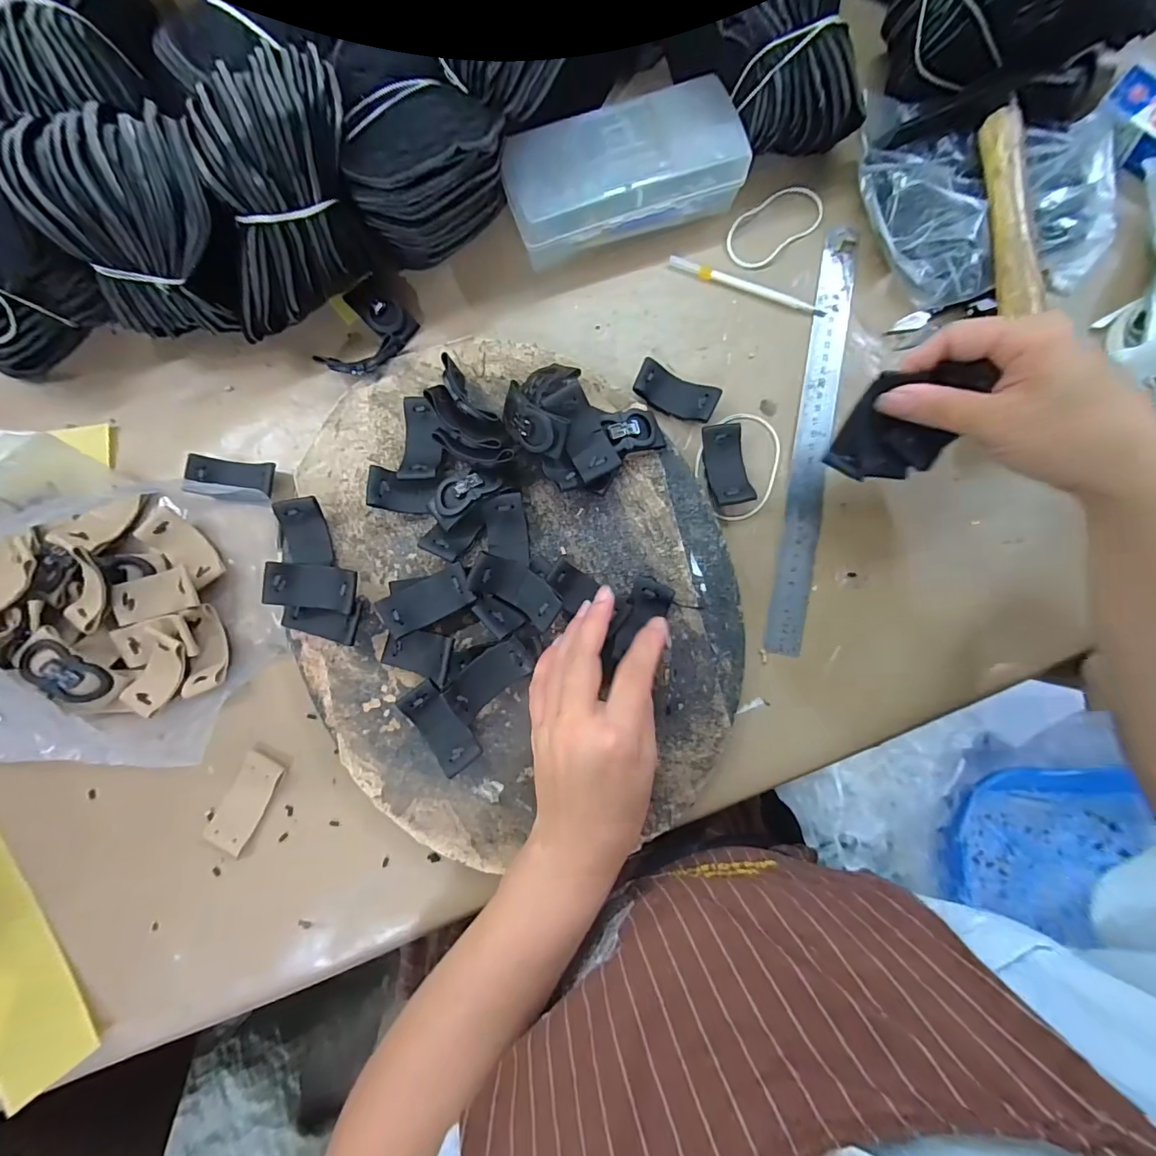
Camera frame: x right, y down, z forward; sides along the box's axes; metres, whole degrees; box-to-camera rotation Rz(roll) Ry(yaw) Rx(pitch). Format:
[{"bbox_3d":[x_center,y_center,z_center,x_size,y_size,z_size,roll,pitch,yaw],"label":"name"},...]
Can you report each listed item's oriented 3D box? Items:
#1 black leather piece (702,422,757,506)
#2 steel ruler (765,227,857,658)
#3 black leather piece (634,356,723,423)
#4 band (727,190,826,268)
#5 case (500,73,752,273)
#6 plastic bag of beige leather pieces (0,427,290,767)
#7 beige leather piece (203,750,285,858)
[{"bbox_3d":[0.104,-0.078,0.338,0.027,0.015,0.056,-8,85,-2],"label":"black leather piece"},{"bbox_3d":[0.167,-0.099,0.344,0.024,0.005,0.305,10,85,0],"label":"steel ruler"},{"bbox_3d":[0.068,-0.129,0.344,0.057,0.013,0.027,25,85,1],"label":"black leather piece"},{"bbox_3d":[0.147,-0.264,0.366,0.077,0.004,0.039,-35,93,1],"label":"band"},{"bbox_3d":[0.031,-0.283,0.349,0.162,0.049,0.073,-18,86,-2],"label":"case"},{"bbox_3d":[-0.358,0.013,0.303,0.304,0.061,0.205,6,85,0],"label":"plastic bag of beige leather pieces"},{"bbox_3d":[-0.220,0.148,0.321,0.028,0.005,0.062,27,85,1],"label":"beige leather piece"}]

